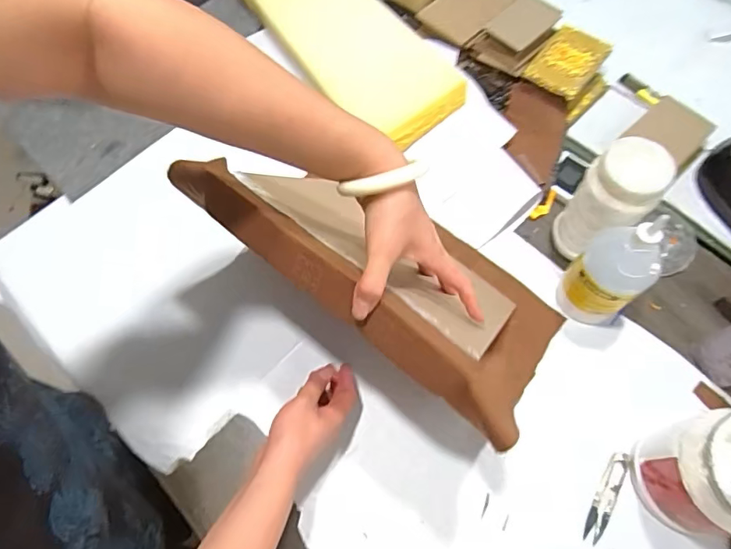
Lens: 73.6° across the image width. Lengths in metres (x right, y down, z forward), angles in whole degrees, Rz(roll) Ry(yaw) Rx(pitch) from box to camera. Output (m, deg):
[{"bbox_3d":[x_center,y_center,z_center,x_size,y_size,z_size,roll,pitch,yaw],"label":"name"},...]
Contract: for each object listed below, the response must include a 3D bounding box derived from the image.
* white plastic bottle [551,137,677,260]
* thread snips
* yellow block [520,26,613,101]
[{"bbox_3d":[0.292,-0.077,0.603,0.080,0.190,0.078,-1,66,2],"label":"white plastic bottle"},{"bbox_3d":[0.279,0.257,0.565,0.022,0.004,0.105,29,71,14],"label":"thread snips"},{"bbox_3d":[0.303,-0.321,0.740,0.085,0.016,0.121,36,73,16],"label":"yellow block"}]

